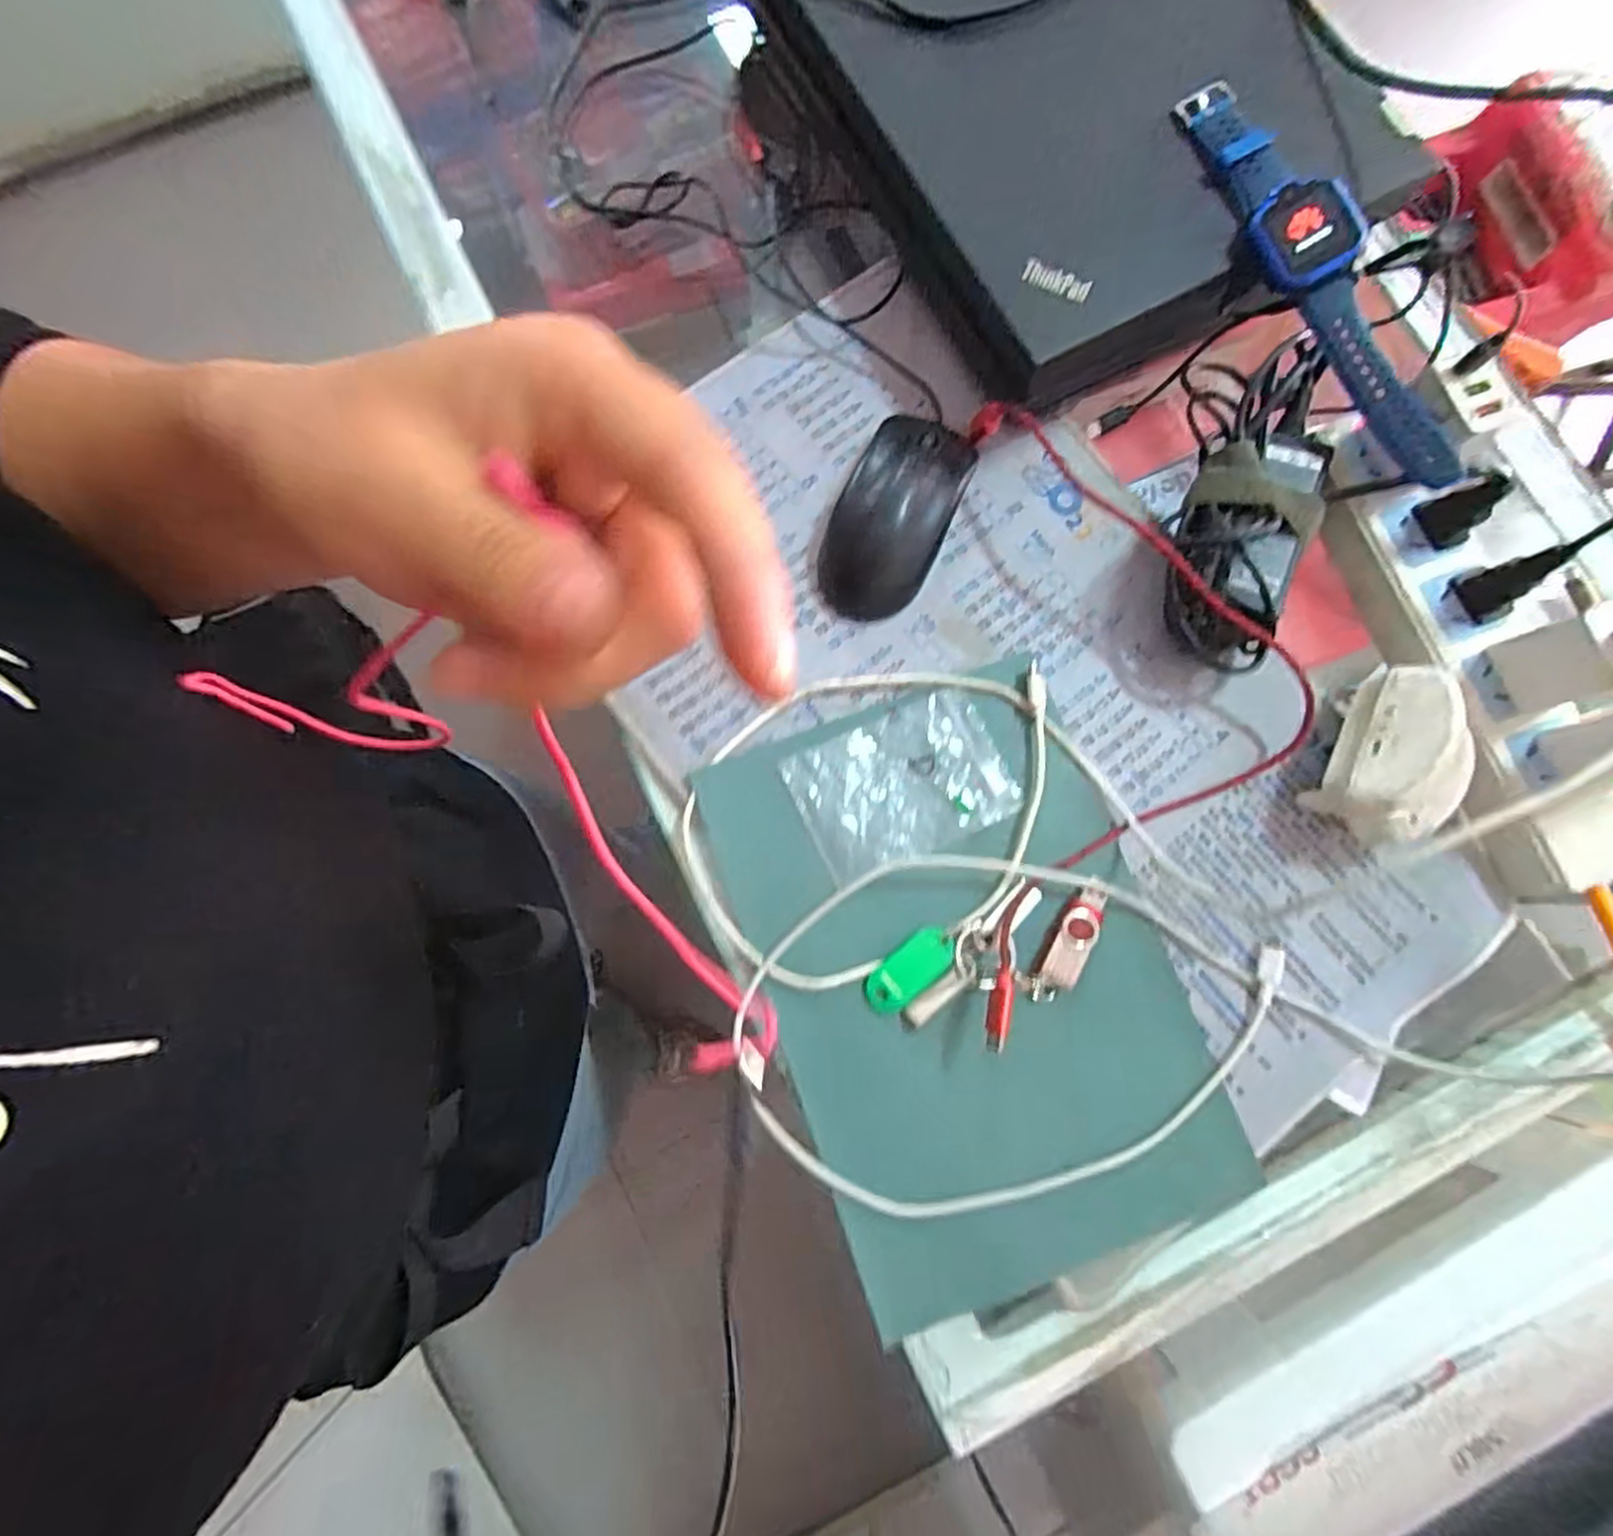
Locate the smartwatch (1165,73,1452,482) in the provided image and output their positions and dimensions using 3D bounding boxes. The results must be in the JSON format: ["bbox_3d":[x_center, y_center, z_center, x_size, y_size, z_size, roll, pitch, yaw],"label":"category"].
[{"bbox_3d":[0.233,-0.225,0.332,0.035,0.029,0.220,-25,81,-5],"label":"smartwatch"}]

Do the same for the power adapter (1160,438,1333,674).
[{"bbox_3d":[0.208,-0.111,0.356,0.066,0.042,0.117,21,80,3],"label":"power adapter"}]

